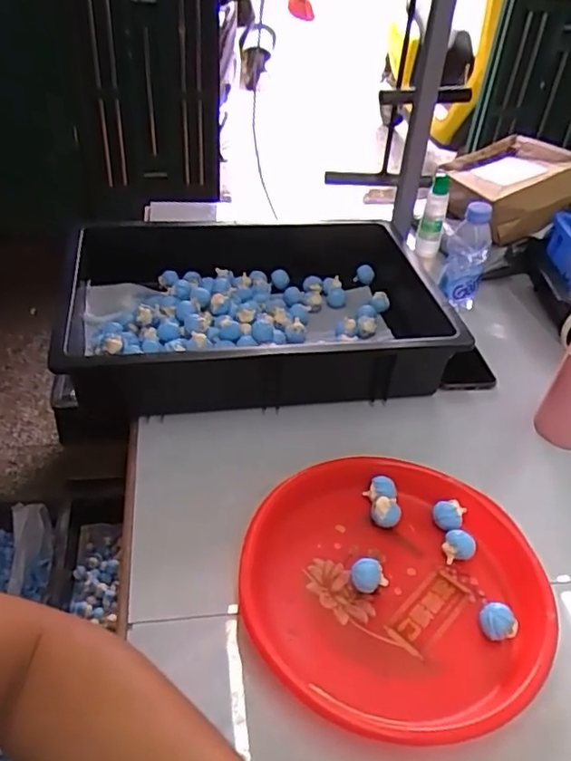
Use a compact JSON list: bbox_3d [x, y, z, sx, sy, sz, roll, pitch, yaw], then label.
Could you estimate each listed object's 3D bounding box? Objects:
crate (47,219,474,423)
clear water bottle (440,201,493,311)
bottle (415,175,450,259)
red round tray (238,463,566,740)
[{"bbox_3d":[-0.020,-0.089,0.767,0.485,0.094,0.316,-1,39,-8],"label":"crate"},{"bbox_3d":[0.252,-0.169,0.842,0.056,0.152,0.051,16,40,14],"label":"clear water bottle"},{"bbox_3d":[0.240,-0.264,0.974,0.038,0.129,0.045,14,39,11],"label":"bottle"},{"bbox_3d":[0.089,0.174,0.512,0.244,0.042,0.246,3,38,-3],"label":"red round tray"}]

